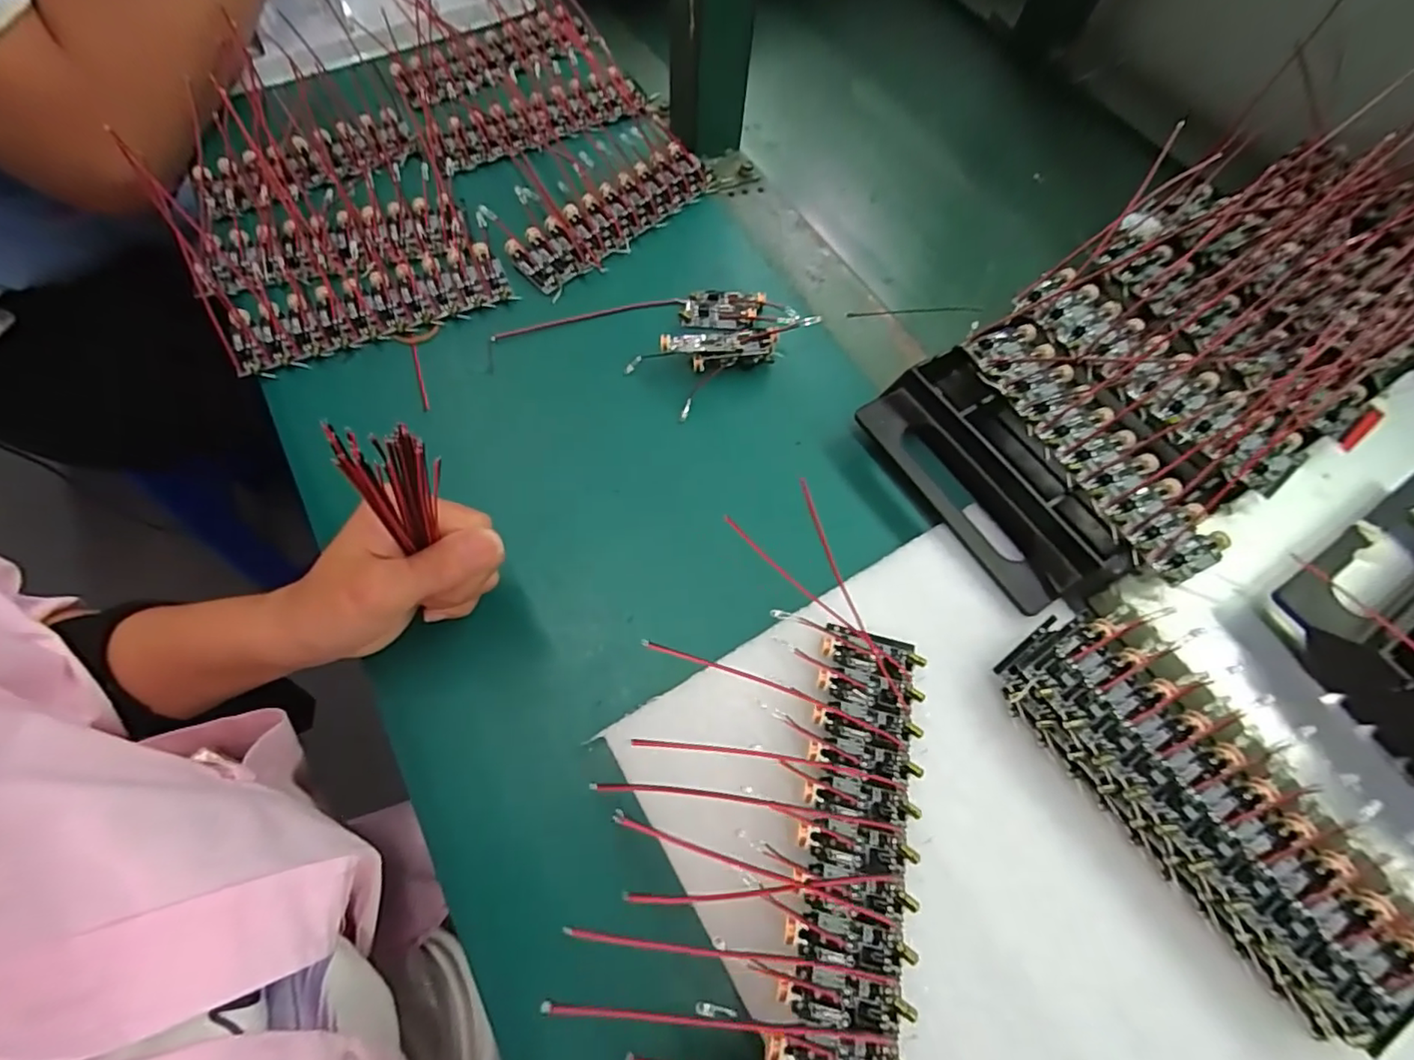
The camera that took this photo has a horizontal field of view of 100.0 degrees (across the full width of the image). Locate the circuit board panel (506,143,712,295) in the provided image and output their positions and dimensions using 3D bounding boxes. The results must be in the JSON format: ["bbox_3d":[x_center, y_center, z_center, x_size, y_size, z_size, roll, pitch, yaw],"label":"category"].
[{"bbox_3d":[-0.058,-0.208,0.391,0.151,0.007,0.046,-42,73,-17],"label":"circuit board panel"}]

